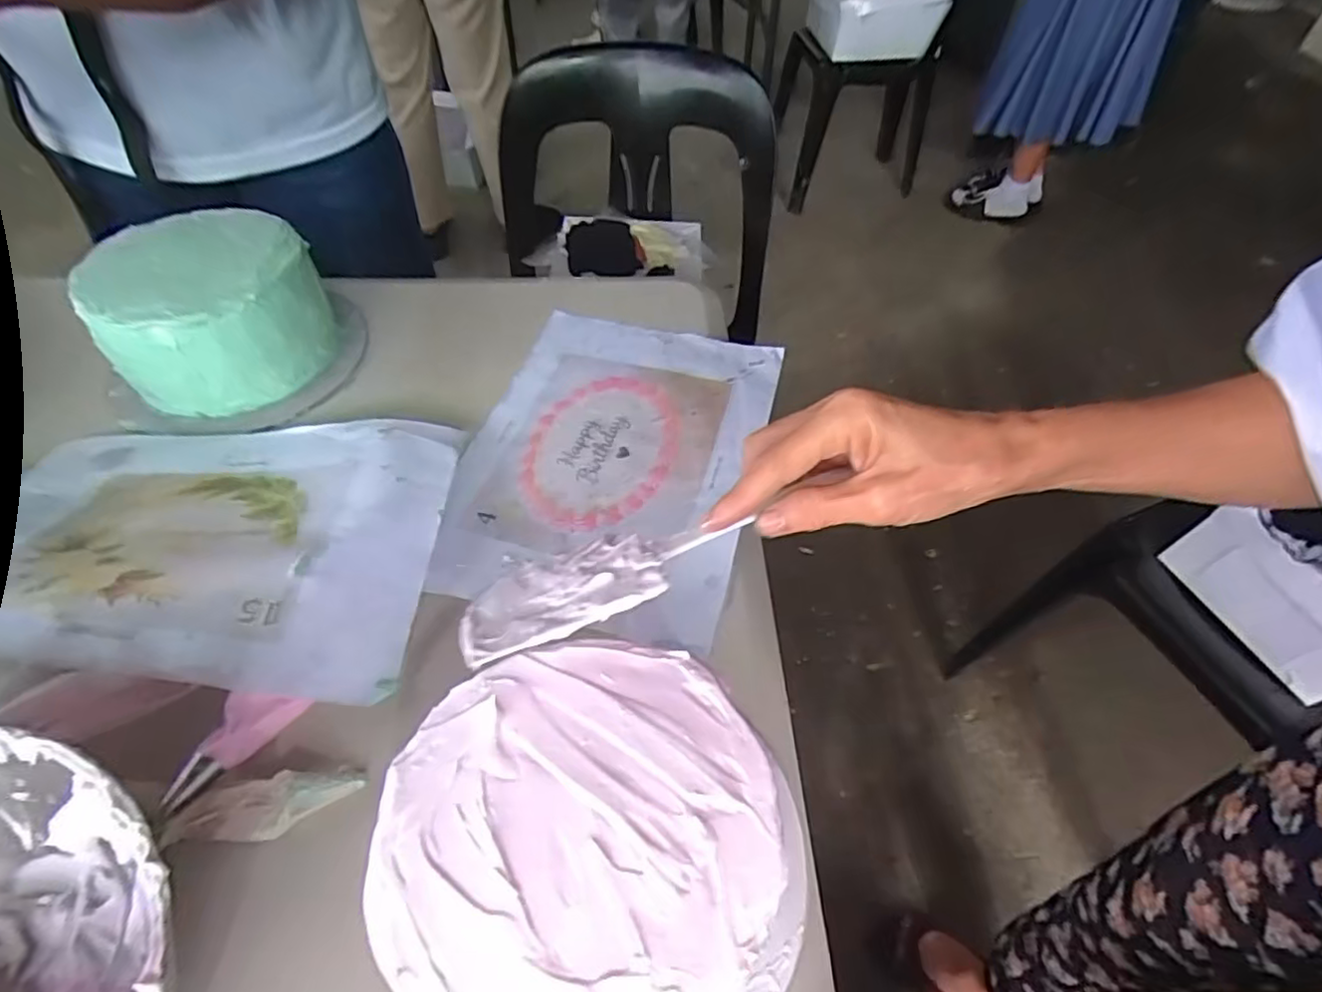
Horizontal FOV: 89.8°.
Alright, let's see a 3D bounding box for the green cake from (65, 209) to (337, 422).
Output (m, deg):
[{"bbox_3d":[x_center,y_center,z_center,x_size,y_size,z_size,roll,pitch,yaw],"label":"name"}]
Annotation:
[{"bbox_3d":[-0.348,-0.149,0.517,0.153,0.084,0.150,-30,58,-23],"label":"green cake"}]

